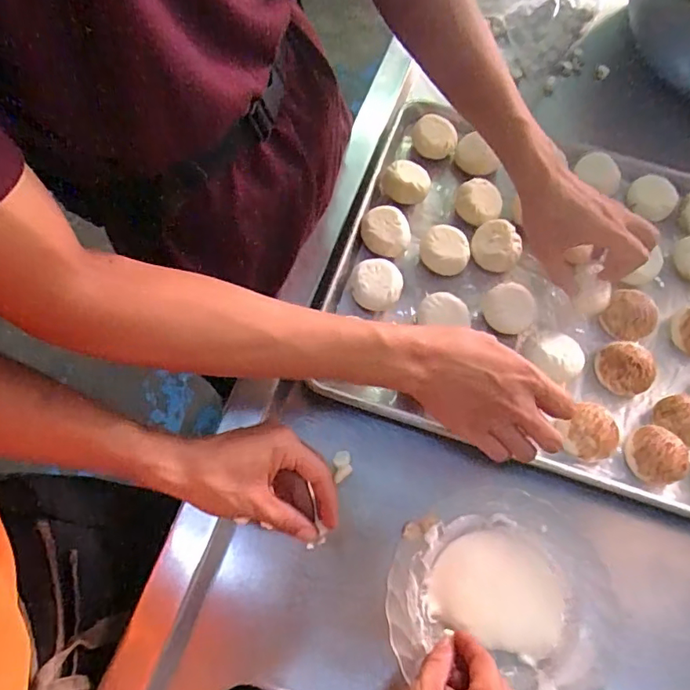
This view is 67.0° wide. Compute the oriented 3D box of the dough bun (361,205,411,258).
[{"bbox_3d":[0.043,-0.120,0.560,0.051,0.033,0.054,9,68,2],"label":"dough bun"}]

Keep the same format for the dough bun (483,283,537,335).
[{"bbox_3d":[0.173,-0.036,0.547,0.047,0.026,0.051,1,68,-2],"label":"dough bun"}]

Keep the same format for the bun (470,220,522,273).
[{"bbox_3d":[0.167,-0.108,0.573,0.052,0.034,0.046,30,70,9],"label":"bun"}]

